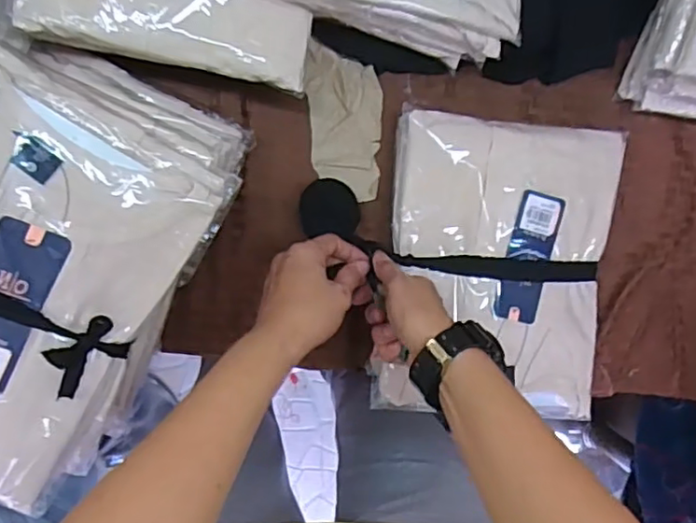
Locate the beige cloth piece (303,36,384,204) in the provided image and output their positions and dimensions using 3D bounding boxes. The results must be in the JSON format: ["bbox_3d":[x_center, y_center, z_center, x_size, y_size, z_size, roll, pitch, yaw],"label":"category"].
[{"bbox_3d":[-0.004,-0.133,0.595,0.073,0.013,0.139,1,97,-5],"label":"beige cloth piece"}]

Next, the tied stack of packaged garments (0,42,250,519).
[{"bbox_3d":[-0.236,-0.005,0.462,0.219,0.134,0.302,27,94,-8],"label":"tied stack of packaged garments"}]

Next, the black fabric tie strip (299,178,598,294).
[{"bbox_3d":[0.098,-0.014,0.588,0.292,0.047,0.061,15,96,1],"label":"black fabric tie strip"}]

